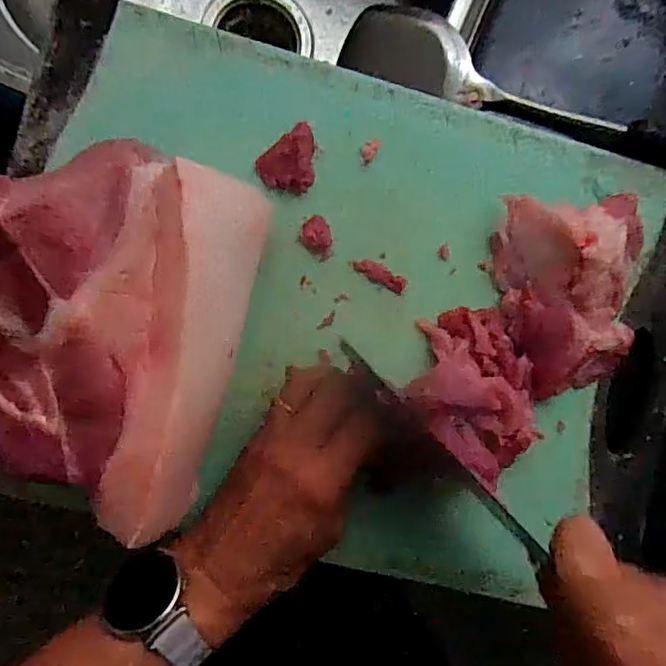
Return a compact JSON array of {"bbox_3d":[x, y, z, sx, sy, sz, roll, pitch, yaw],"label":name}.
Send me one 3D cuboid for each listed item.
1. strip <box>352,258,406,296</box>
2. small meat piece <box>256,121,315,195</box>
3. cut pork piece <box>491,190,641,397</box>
[{"bbox_3d":[0.030,-0.037,0.363,0.036,0.005,0.011,29,90,-7],"label":"strip"},{"bbox_3d":[-0.023,-0.103,0.350,0.040,0.009,0.032,-42,97,-2],"label":"small meat piece"},{"bbox_3d":[0.151,-0.022,0.357,0.094,0.039,0.123,0,91,-7],"label":"cut pork piece"}]

